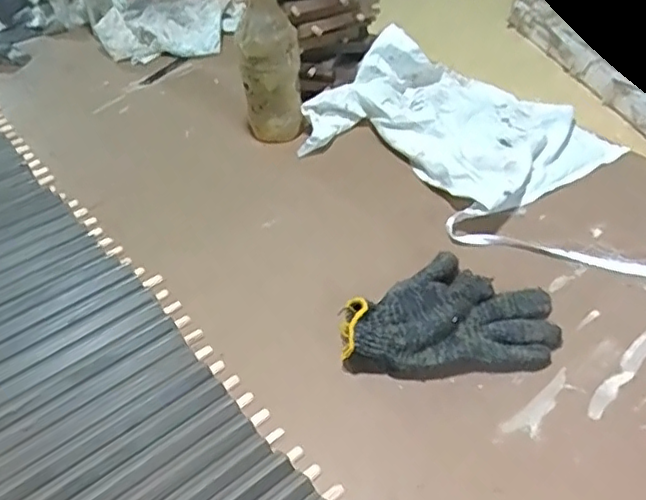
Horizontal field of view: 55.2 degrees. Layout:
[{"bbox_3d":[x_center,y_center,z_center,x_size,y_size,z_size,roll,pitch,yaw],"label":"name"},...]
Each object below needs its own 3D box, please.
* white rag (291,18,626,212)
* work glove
[{"bbox_3d":[0.167,-0.162,0.757,0.331,0.057,0.276,30,53,29],"label":"white rag"},{"bbox_3d":[0.112,0.053,0.559,0.185,0.022,0.118,-2,44,3],"label":"work glove"}]

